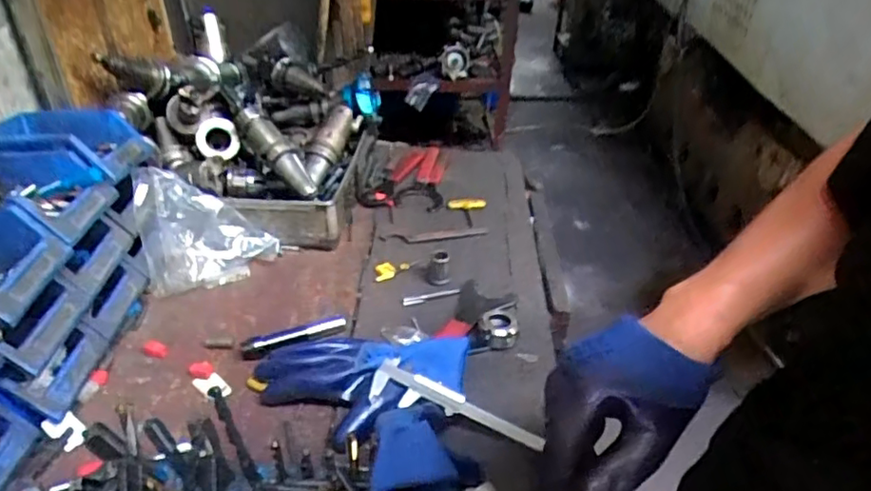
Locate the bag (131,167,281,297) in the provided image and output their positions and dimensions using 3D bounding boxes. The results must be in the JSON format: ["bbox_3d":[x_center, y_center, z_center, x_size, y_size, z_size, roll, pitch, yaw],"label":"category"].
[{"bbox_3d":[-0.285,-0.022,0.763,0.158,0.136,0.082,-11,37,-20],"label":"bag"}]

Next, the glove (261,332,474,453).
[{"bbox_3d":[-0.071,0.136,0.623,0.223,0.035,0.116,-7,36,-14],"label":"glove"}]

